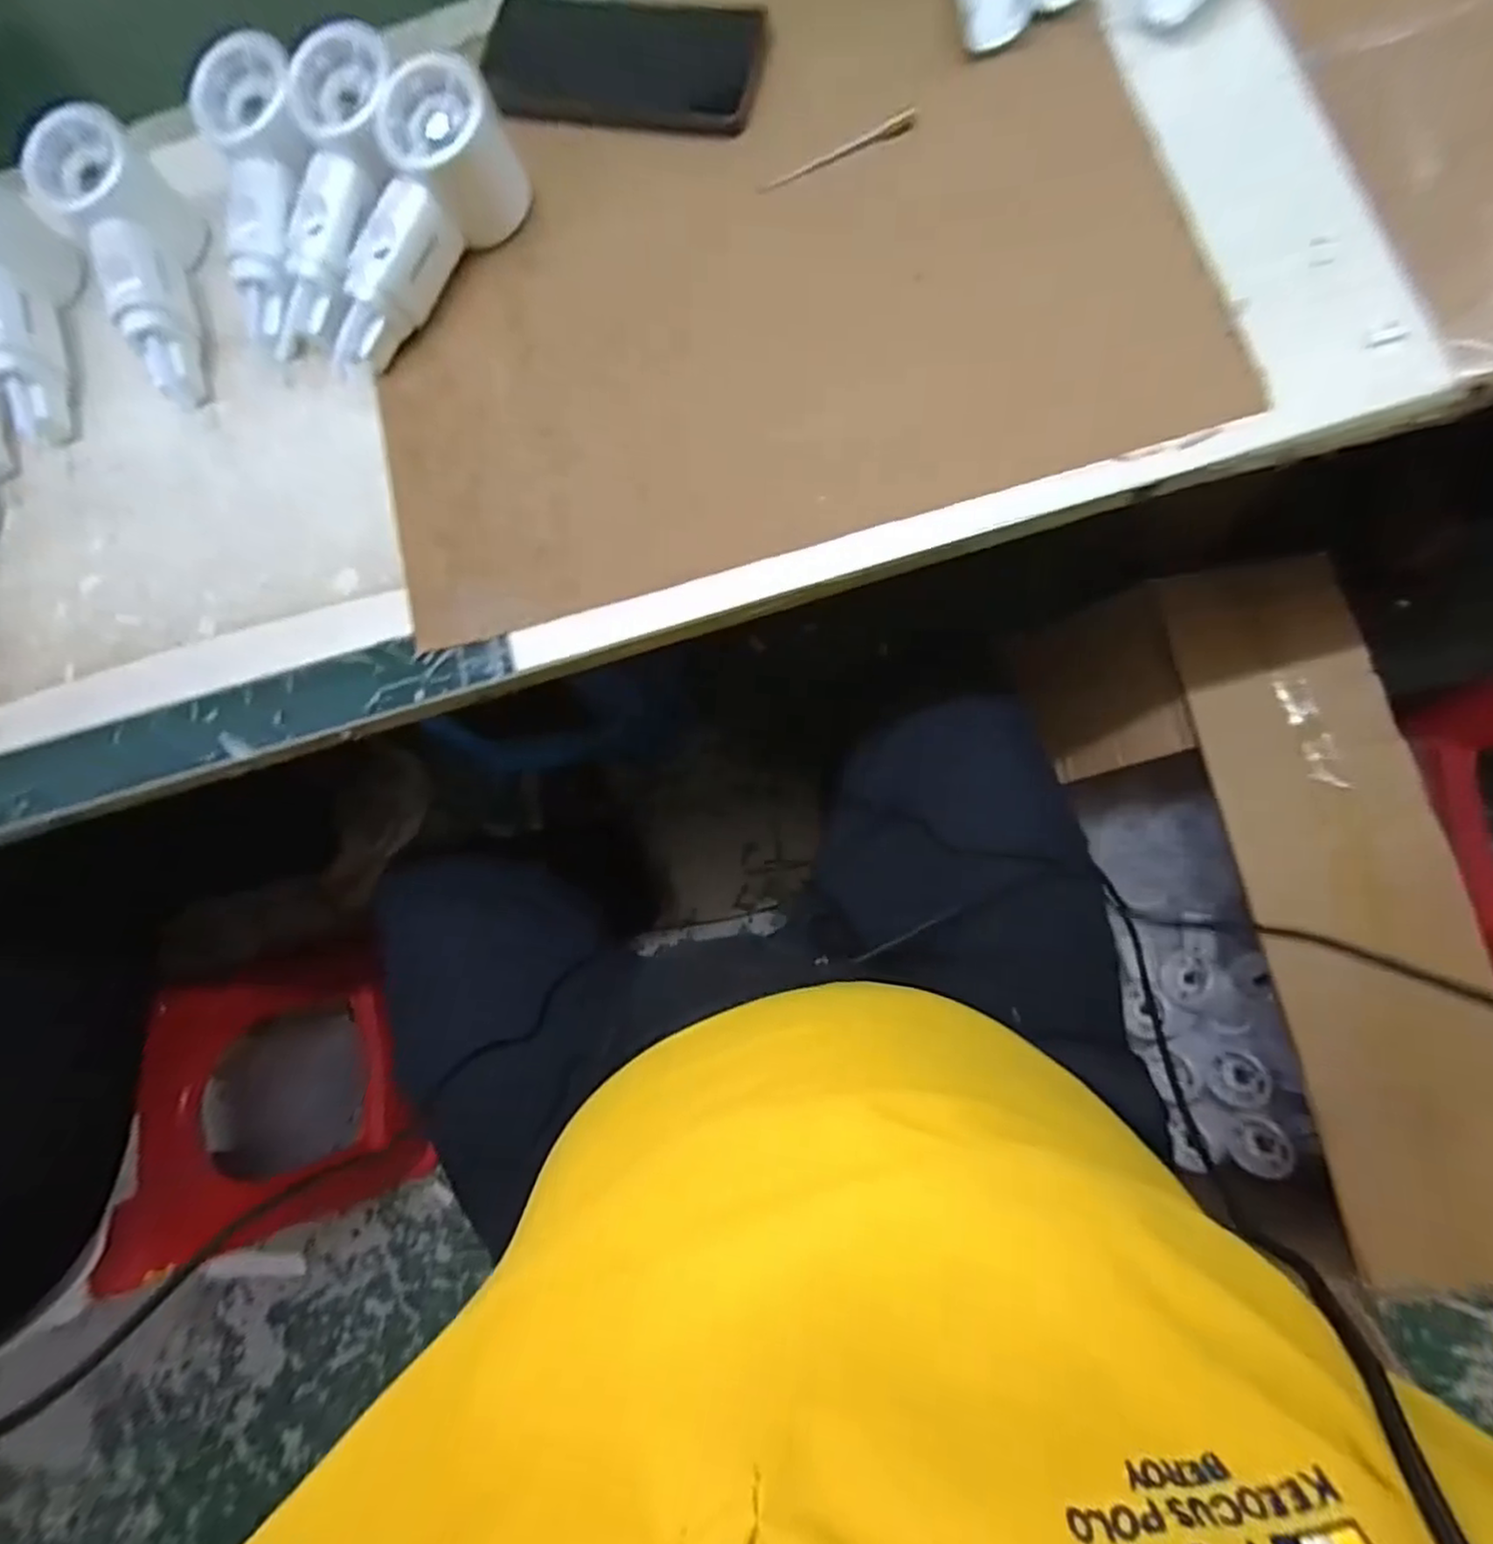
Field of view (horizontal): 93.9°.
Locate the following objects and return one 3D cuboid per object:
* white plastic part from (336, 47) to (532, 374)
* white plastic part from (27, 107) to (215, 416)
[{"bbox_3d":[-0.175,-0.290,0.375,0.055,0.063,0.146,24,84,10],"label":"white plastic part"},{"bbox_3d":[-0.341,-0.290,0.397,0.058,0.062,0.154,-29,78,1],"label":"white plastic part"}]

